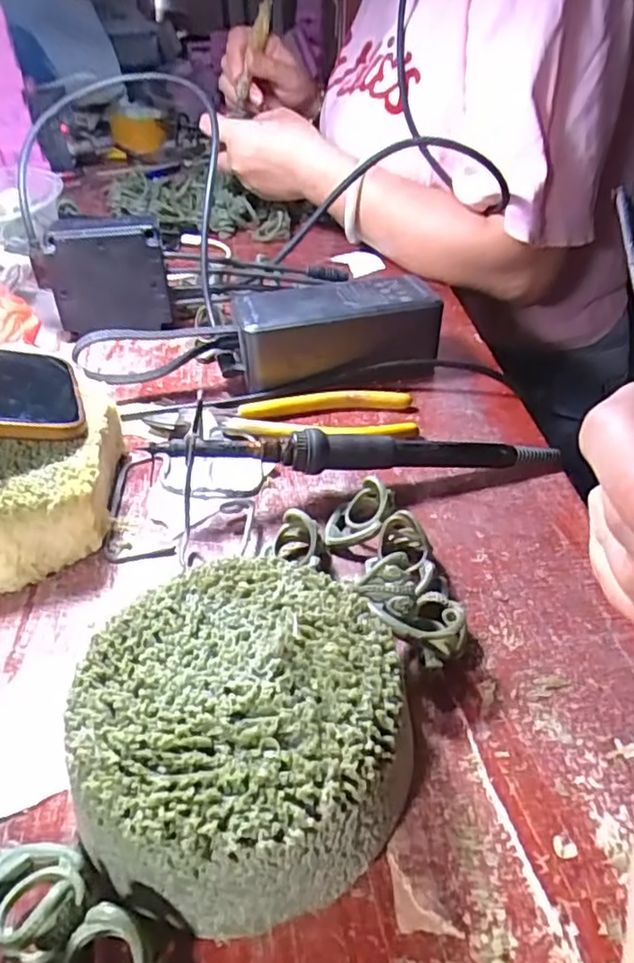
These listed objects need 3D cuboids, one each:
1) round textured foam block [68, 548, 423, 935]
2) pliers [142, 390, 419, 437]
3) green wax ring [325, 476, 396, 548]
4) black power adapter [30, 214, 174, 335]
[{"bbox_3d":[-0.022,0.078,0.195,0.097,0.045,0.101,0,39,0],"label":"round textured foam block"},{"bbox_3d":[-0.021,-0.039,0.363,0.154,0.011,0.045,0,39,0],"label":"pliers"},{"bbox_3d":[0.020,0.016,0.289,0.029,0.023,0.031,0,39,0],"label":"green wax ring"},{"bbox_3d":[-0.153,-0.145,0.438,0.087,0.080,0.029,-8,40,-10],"label":"black power adapter"}]

